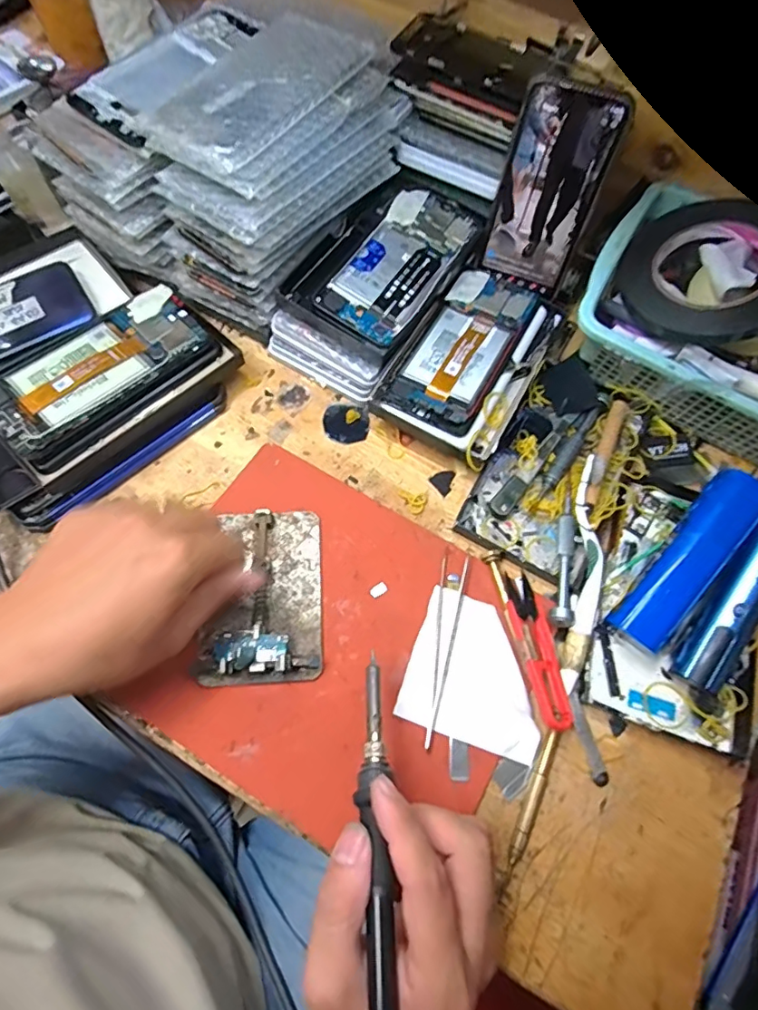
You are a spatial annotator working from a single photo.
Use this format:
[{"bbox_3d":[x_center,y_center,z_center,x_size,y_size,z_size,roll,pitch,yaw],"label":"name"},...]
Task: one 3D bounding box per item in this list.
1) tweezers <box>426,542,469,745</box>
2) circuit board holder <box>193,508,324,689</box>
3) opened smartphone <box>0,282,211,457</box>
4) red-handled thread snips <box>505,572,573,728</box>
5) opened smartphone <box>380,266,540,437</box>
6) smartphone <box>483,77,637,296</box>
[{"bbox_3d":[0.043,0.091,0.350,0.018,0.006,0.127,13,67,3],"label":"tweezers"},{"bbox_3d":[-0.079,0.059,0.353,0.079,0.019,0.115,-3,69,-4],"label":"circuit board holder"},{"bbox_3d":[-0.211,-0.106,0.398,0.071,0.012,0.163,42,72,14],"label":"opened smartphone"},{"bbox_3d":[0.104,0.093,0.346,0.027,0.022,0.098,-11,68,-7],"label":"red-handled thread snips"},{"bbox_3d":[0.070,-0.131,0.426,0.072,0.009,0.160,29,68,10],"label":"opened smartphone"},{"bbox_3d":[0.134,-0.244,0.413,0.073,0.136,0.005,22,47,7],"label":"smartphone"}]

